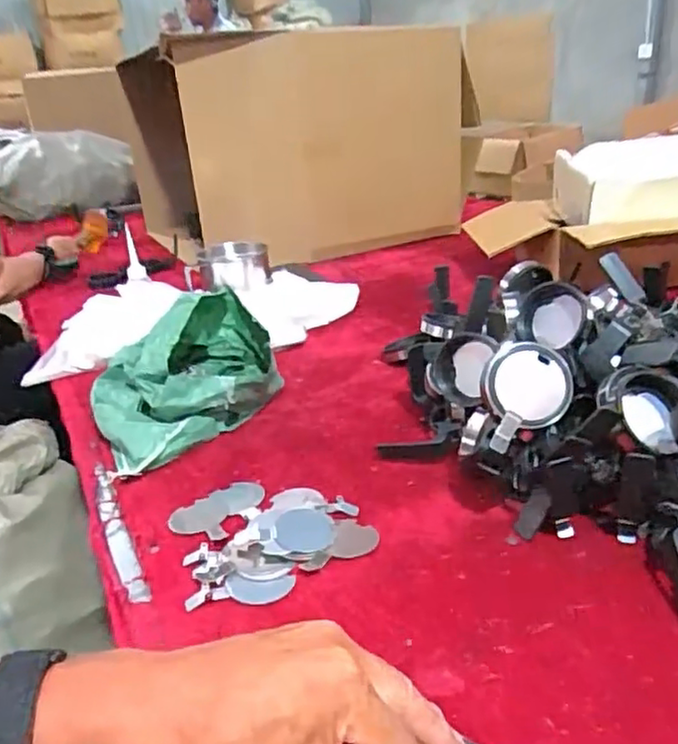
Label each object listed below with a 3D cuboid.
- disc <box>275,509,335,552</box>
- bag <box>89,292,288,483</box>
[{"bbox_3d":[-0.031,0.142,0.585,0.050,0.008,0.057,-6,26,0],"label":"disc"},{"bbox_3d":[-0.182,-0.007,0.791,0.243,0.119,0.233,-18,29,-23],"label":"bag"}]

